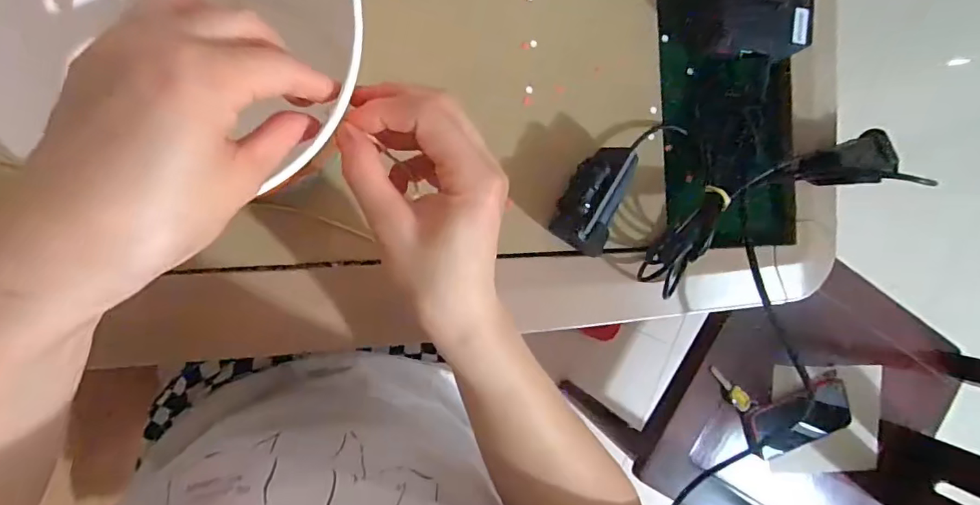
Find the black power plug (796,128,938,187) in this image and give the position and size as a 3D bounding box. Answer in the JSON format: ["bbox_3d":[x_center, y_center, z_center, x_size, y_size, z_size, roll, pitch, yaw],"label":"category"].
[{"bbox_3d":[0.285,-0.071,0.395,0.094,0.026,0.047,-6,91,-9],"label":"black power plug"}]

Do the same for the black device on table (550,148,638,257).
[{"bbox_3d":[0.072,-0.039,0.361,0.038,0.034,0.073,20,87,-8],"label":"black device on table"}]

